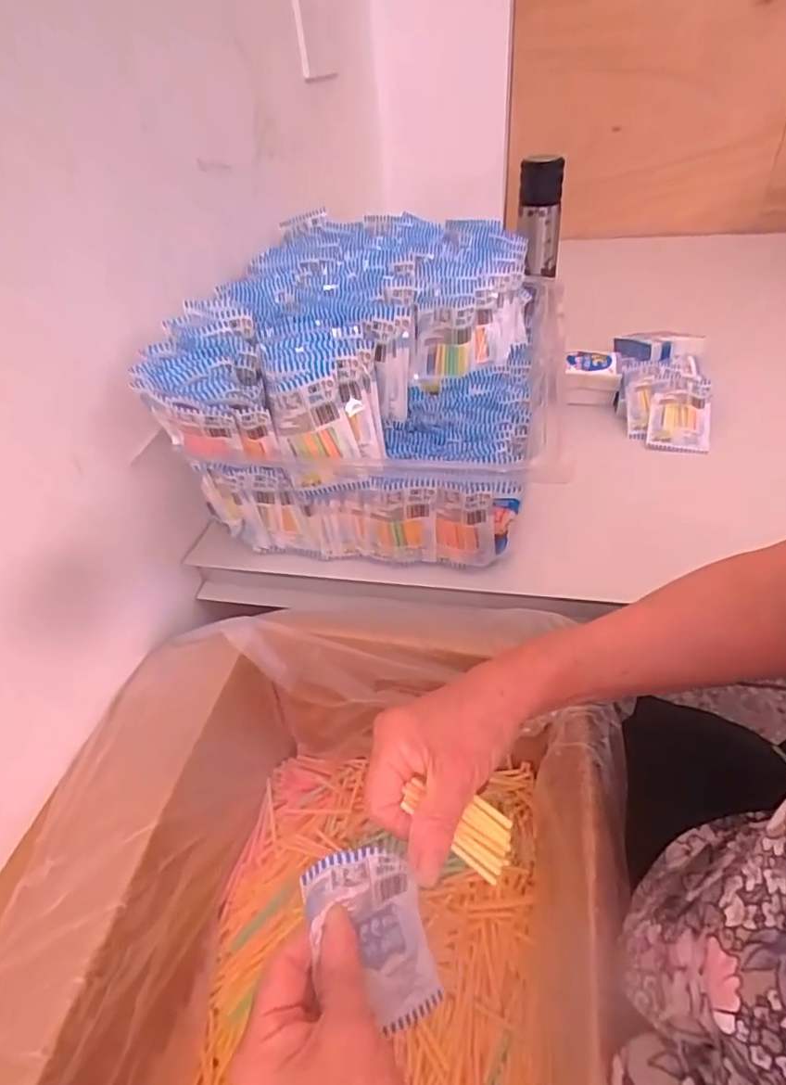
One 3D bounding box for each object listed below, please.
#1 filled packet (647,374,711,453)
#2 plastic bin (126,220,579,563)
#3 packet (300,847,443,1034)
[{"bbox_3d":[0.329,-0.150,0.671,0.064,0.009,0.104,9,67,11],"label":"filled packet"},{"bbox_3d":[-0.001,-0.177,0.606,0.301,0.194,0.440,4,41,12],"label":"plastic bin"},{"bbox_3d":[-0.007,0.204,0.313,0.052,0.105,0.015,-36,15,-31],"label":"packet"}]

